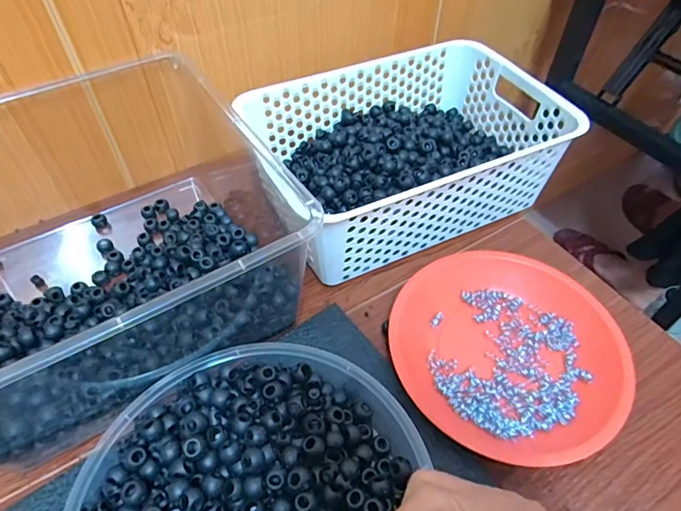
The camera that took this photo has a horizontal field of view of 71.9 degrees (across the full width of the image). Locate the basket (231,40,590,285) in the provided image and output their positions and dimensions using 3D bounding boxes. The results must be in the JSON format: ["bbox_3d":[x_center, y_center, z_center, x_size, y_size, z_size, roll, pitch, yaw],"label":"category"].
[{"bbox_3d":[0.073,-0.112,0.509,0.280,0.109,0.198,-20,53,-17],"label":"basket"}]

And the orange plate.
[{"bbox_3d":[0.142,0.080,0.407,0.186,0.024,0.193,0,50,0],"label":"orange plate"}]

